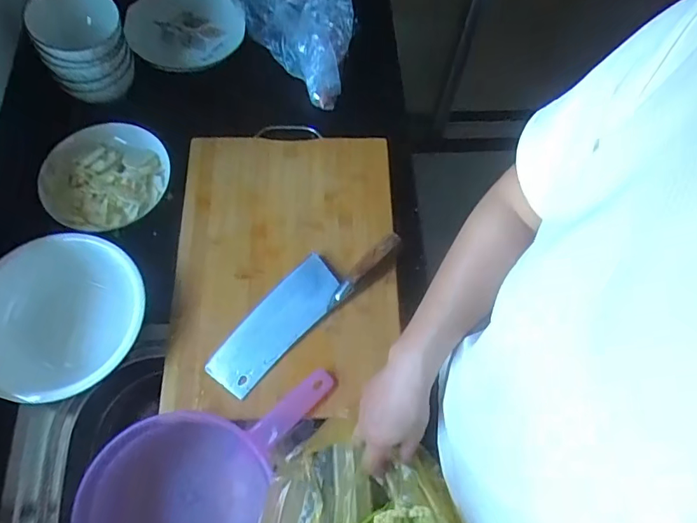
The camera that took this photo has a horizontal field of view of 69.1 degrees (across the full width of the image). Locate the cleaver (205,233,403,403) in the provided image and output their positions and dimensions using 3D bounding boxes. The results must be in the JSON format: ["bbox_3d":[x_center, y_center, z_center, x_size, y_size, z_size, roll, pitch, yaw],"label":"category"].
[{"bbox_3d":[-0.057,0.047,0.629,0.070,0.027,0.270,43,72,15],"label":"cleaver"}]

